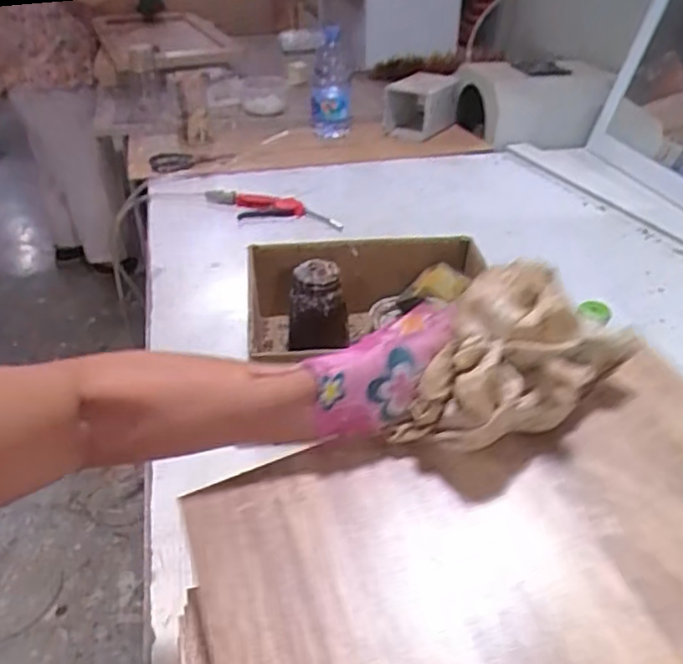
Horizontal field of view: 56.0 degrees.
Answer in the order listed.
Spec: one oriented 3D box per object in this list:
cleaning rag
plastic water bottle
[{"bbox_3d":[0.113,0.021,0.410,0.086,0.088,0.123,31,45,33],"label":"cleaning rag"},{"bbox_3d":[-0.024,-0.571,1.483,0.088,0.240,0.099,1,36,-1],"label":"plastic water bottle"}]

